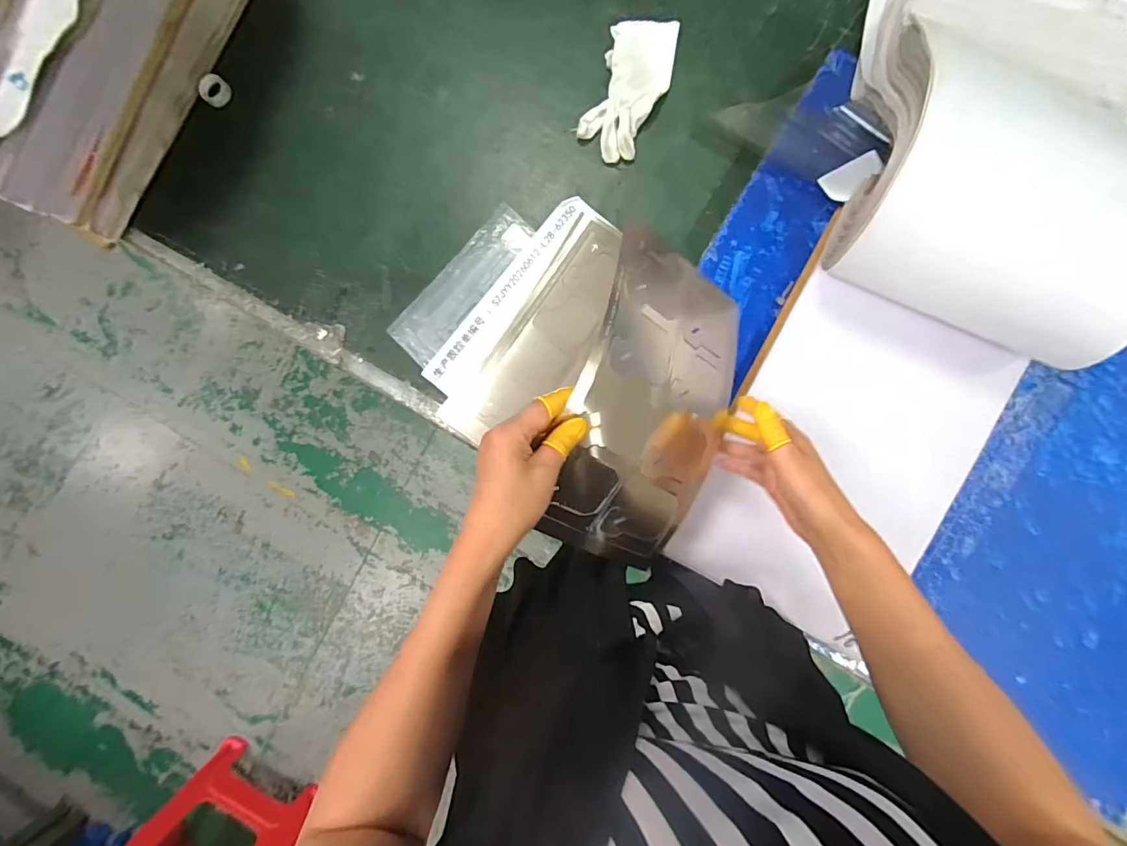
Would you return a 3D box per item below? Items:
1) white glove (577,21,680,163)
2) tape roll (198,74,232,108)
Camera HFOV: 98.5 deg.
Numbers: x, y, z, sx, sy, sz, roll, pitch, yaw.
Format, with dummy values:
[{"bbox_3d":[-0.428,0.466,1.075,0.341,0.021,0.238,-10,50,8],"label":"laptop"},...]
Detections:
[{"bbox_3d":[0.082,-0.414,0.595,0.085,0.016,0.177,17,93,5],"label":"white glove"},{"bbox_3d":[-0.469,-0.446,0.650,0.038,0.009,0.037,0,91,6],"label":"tape roll"}]

